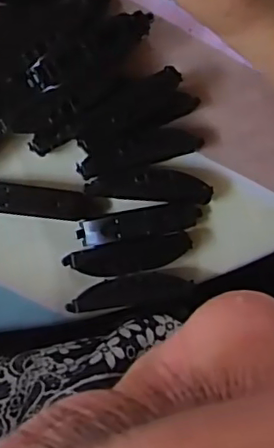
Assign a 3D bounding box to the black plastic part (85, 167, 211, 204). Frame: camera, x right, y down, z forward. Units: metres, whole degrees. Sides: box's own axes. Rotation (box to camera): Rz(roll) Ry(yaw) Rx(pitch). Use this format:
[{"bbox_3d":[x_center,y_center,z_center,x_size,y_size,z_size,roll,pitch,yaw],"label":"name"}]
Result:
[{"bbox_3d":[0.009,-0.025,0.375,0.079,0.015,0.020,4,88,-9],"label":"black plastic part"}]

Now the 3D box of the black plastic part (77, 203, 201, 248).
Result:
[{"bbox_3d":[0.003,0.000,0.371,0.080,0.010,0.018,-10,90,-9],"label":"black plastic part"}]

